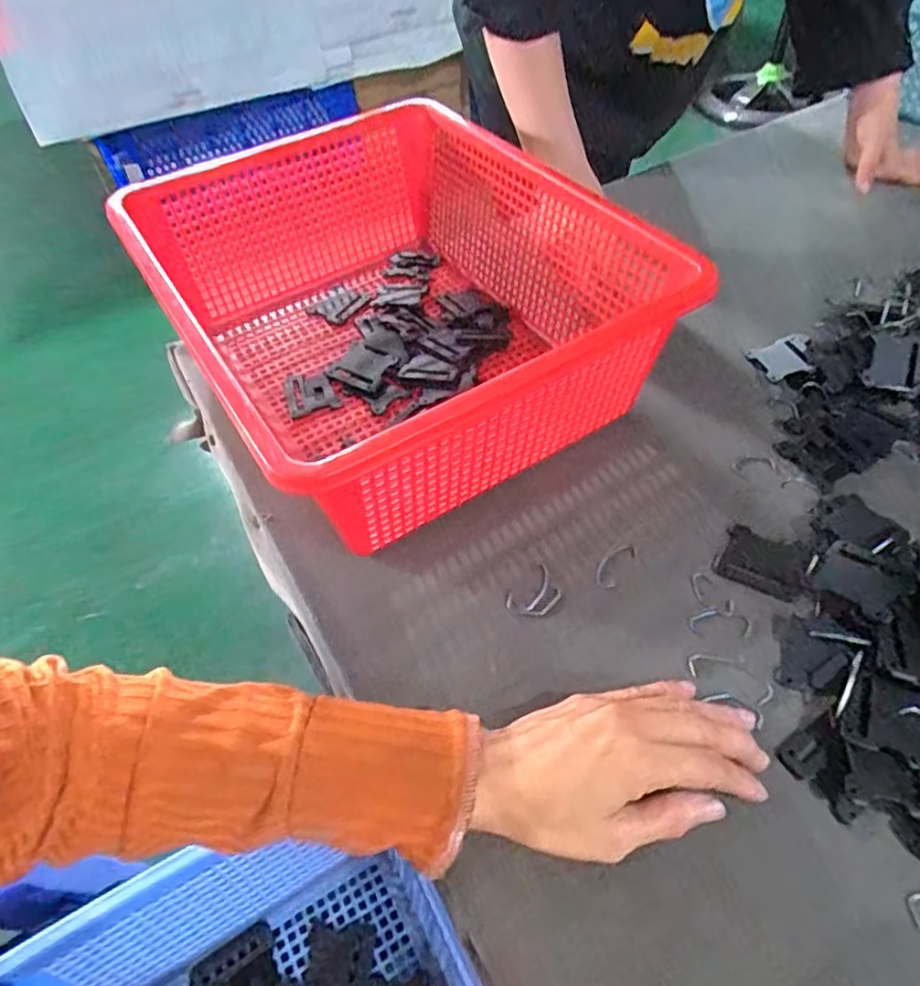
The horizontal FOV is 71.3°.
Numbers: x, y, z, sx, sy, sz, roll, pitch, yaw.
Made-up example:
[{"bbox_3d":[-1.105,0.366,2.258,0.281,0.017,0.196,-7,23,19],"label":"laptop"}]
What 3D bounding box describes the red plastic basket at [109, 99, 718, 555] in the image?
[{"bbox_3d":[-0.053,-0.148,0.498,0.305,0.128,0.381,-30,55,-19],"label":"red plastic basket"}]

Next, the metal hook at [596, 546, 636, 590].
[{"bbox_3d":[0.098,0.046,0.409,0.015,0.004,0.038,29,58,24],"label":"metal hook"}]

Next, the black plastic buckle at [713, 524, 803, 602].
[{"bbox_3d":[0.191,0.044,0.405,0.050,0.005,0.039,27,58,23],"label":"black plastic buckle"}]

